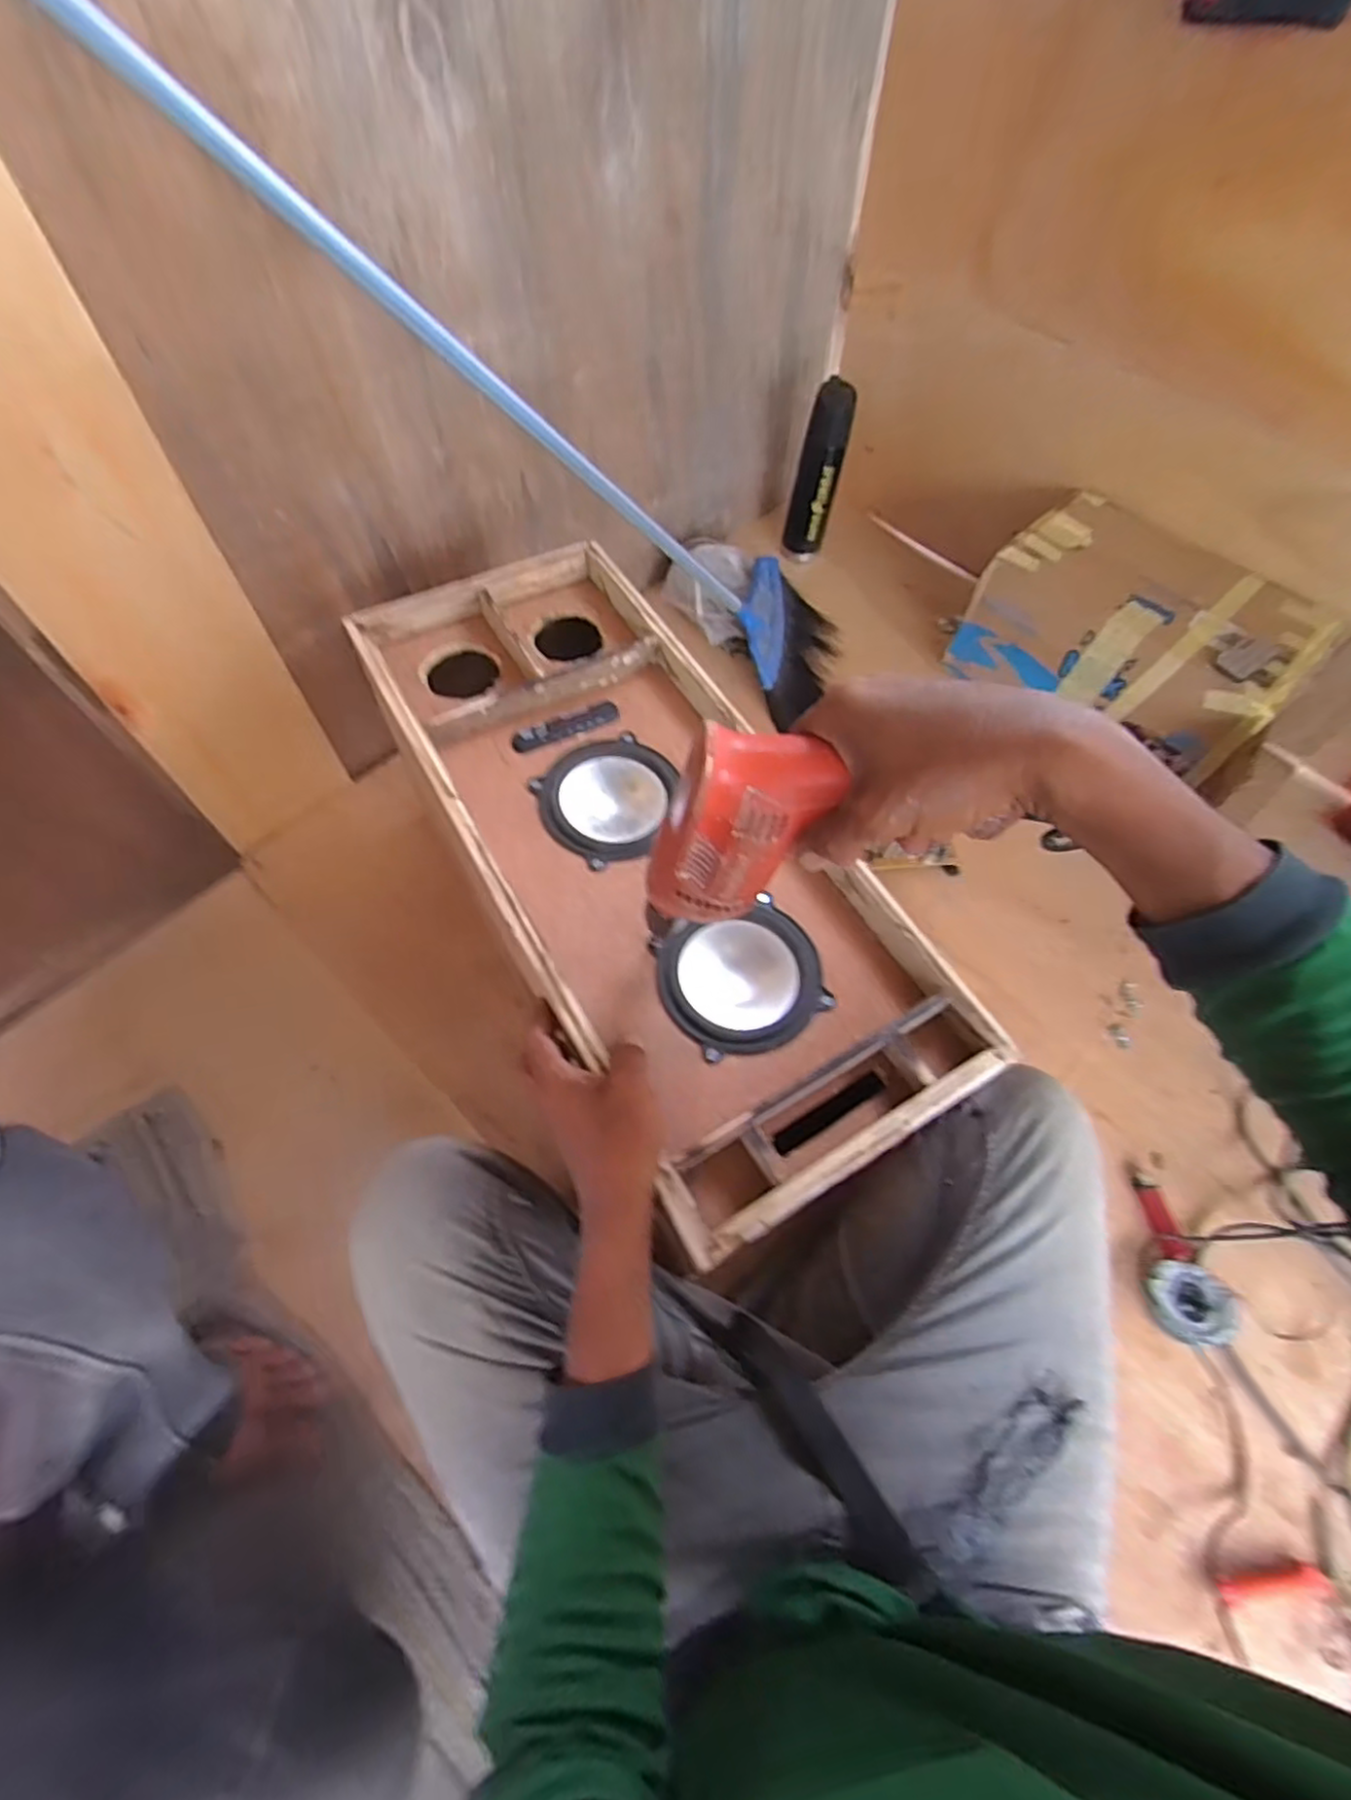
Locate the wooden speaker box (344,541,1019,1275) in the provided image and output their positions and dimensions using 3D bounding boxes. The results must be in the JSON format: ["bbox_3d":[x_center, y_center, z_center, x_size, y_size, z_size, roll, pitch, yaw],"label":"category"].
[{"bbox_3d":[-0.037,-0.065,0.611,0.278,0.053,0.630,-27,66,-15],"label":"wooden speaker box"}]

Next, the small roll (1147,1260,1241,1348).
[{"bbox_3d":[0.486,0.380,0.680,0.070,0.025,0.072,0,60,0],"label":"small roll"}]

